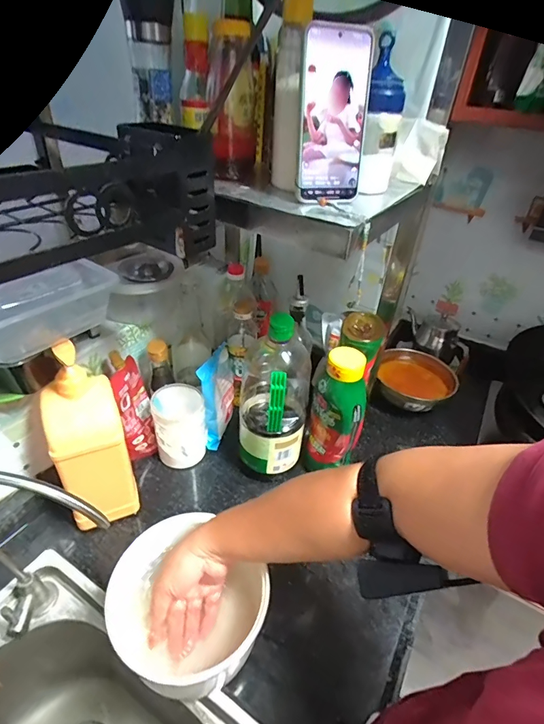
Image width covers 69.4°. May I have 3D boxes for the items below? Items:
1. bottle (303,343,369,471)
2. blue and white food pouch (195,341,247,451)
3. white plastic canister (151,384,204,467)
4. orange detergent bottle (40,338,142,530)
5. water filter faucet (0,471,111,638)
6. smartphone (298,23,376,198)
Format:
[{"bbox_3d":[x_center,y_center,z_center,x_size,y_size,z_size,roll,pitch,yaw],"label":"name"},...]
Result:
[{"bbox_3d":[0.099,0.085,0.612,0.070,0.217,0.057,2,36,-3],"label":"bottle"},{"bbox_3d":[-0.089,0.052,0.726,0.046,0.171,0.138,11,37,9],"label":"blue and white food pouch"},{"bbox_3d":[-0.157,0.112,0.673,0.081,0.123,0.084,3,36,-2],"label":"white plastic canister"},{"bbox_3d":[-0.245,0.114,0.531,0.085,0.275,0.078,-19,42,-28],"label":"orange detergent bottle"},{"bbox_3d":[-0.236,0.212,0.392,0.168,0.278,0.063,17,38,17],"label":"water filter faucet"},{"bbox_3d":[0.063,-0.250,0.403,0.071,0.154,0.011,-5,28,-16],"label":"smartphone"}]

